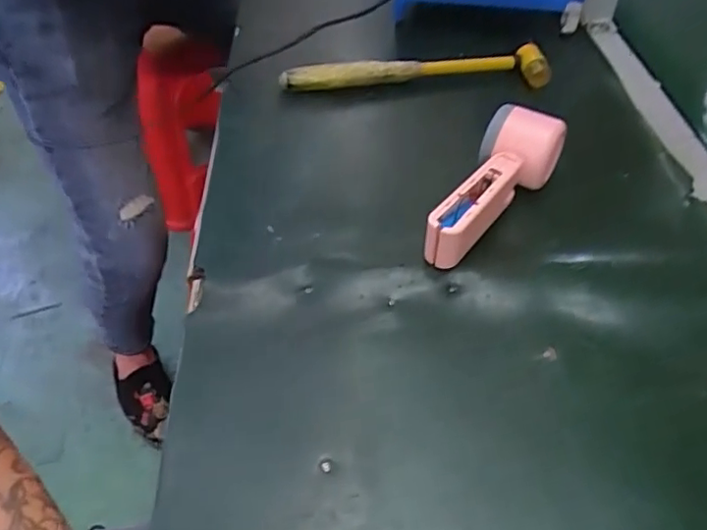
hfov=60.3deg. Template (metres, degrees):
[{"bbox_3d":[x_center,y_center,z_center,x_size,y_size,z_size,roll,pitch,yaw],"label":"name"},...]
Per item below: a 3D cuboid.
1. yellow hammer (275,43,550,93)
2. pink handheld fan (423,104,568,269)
[{"bbox_3d":[0.060,-0.194,0.605,0.258,0.029,0.043,-2,47,-2],"label":"yellow hammer"},{"bbox_3d":[0.106,-0.057,0.459,0.057,0.061,0.156,23,51,20],"label":"pink handheld fan"}]

